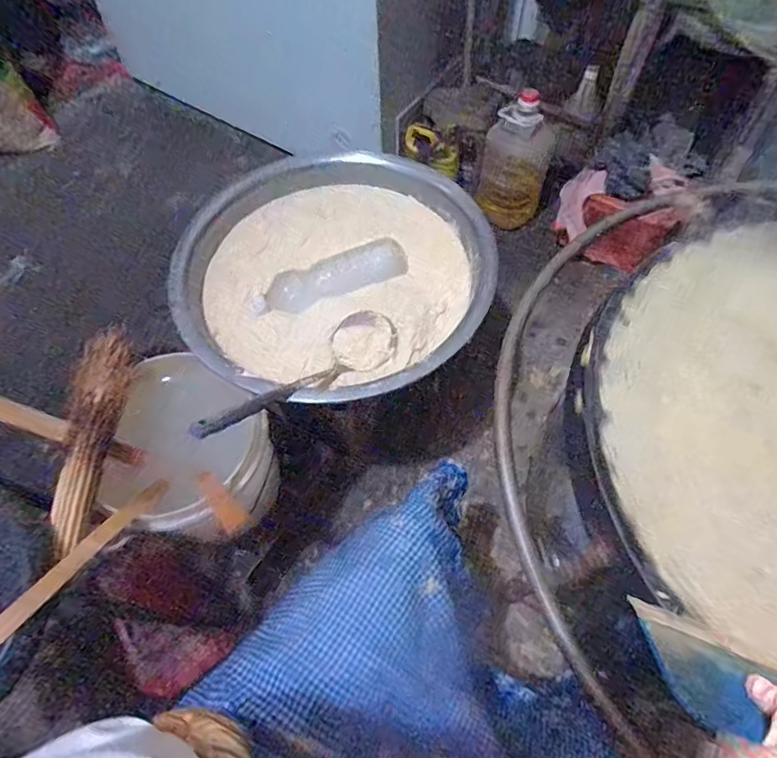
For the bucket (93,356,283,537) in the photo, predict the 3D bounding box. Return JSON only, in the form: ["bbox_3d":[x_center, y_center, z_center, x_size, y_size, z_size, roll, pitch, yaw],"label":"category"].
[{"bbox_3d":[-0.304,0.126,0.783,0.228,0.175,0.224,0,59,1],"label":"bucket"}]

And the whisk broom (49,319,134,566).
[{"bbox_3d":[-0.417,0.074,0.698,0.058,0.069,0.326,1,59,2],"label":"whisk broom"}]

